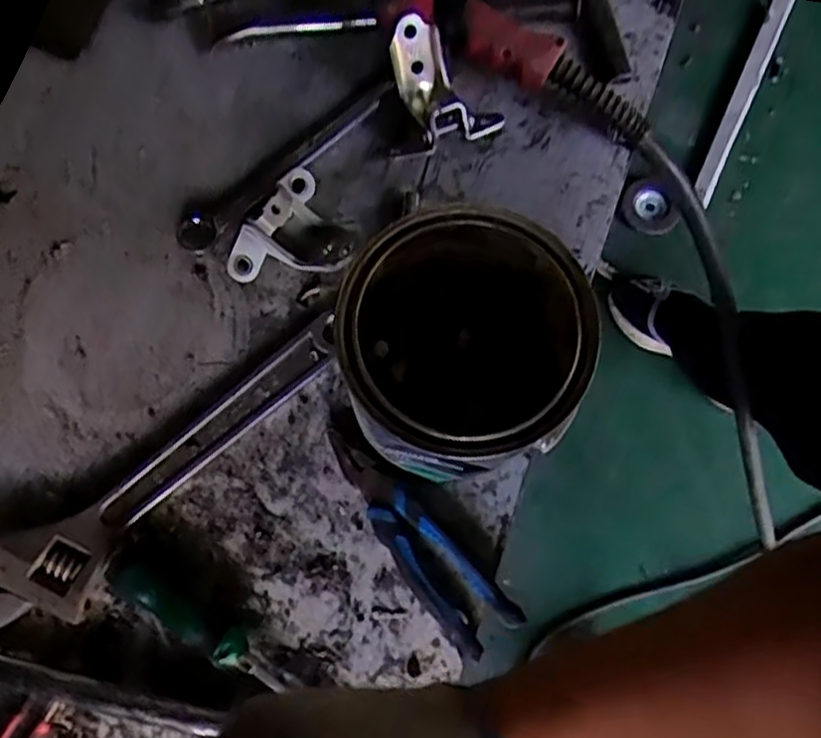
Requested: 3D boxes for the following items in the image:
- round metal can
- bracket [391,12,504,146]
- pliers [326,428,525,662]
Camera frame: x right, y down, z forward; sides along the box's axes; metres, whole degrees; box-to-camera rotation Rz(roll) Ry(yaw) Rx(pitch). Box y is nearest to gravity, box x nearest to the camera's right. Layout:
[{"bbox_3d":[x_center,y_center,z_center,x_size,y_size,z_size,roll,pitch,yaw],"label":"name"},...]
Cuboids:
[{"bbox_3d":[0.035,-0.014,0.519,0.158,0.161,0.162,0,76,-1],"label":"round metal can"},{"bbox_3d":[0.031,-0.247,0.629,0.076,0.062,0.099,-21,78,-6],"label":"bracket"},{"bbox_3d":[0.002,0.123,0.549,0.049,0.019,0.189,-38,80,-10],"label":"pliers"}]

